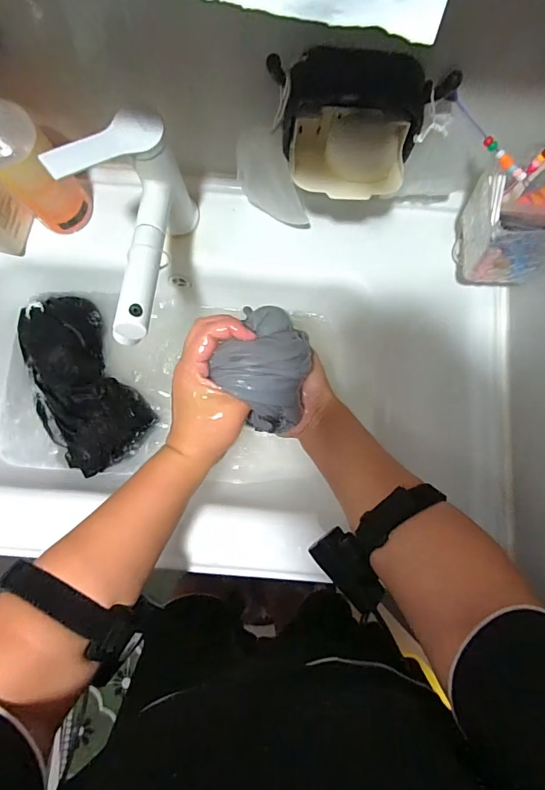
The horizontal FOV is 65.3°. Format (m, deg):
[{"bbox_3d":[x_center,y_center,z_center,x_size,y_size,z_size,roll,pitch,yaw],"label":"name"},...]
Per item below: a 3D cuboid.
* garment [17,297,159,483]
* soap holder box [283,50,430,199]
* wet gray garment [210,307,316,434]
[{"bbox_3d":[-0.262,-0.022,0.566,0.122,0.047,0.242,-30,80,-6],"label":"garment"},{"bbox_3d":[0.069,-0.248,0.396,0.132,0.067,0.104,5,79,1],"label":"soap holder box"},{"bbox_3d":[-0.005,-0.022,0.365,0.068,0.069,0.097,14,79,2],"label":"wet gray garment"}]

